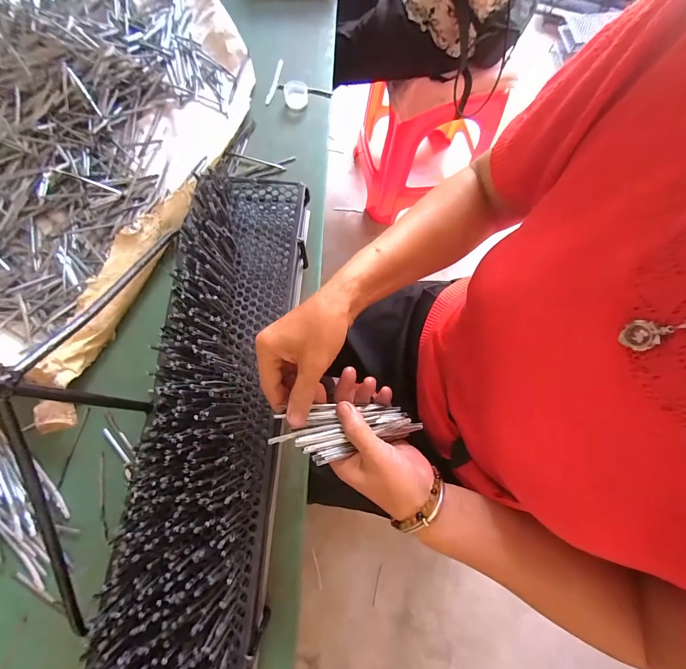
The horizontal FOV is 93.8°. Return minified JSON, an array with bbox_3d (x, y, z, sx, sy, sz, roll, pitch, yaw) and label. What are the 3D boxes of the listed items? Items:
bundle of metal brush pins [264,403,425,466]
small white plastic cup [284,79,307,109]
[{"bbox_3d":[0.007,0.087,0.297,0.137,0.017,0.048,-3,75,-13],"label":"bundle of metal brush pins"},{"bbox_3d":[-0.083,-0.423,0.566,0.041,0.019,0.041,0,75,-2],"label":"small white plastic cup"}]

